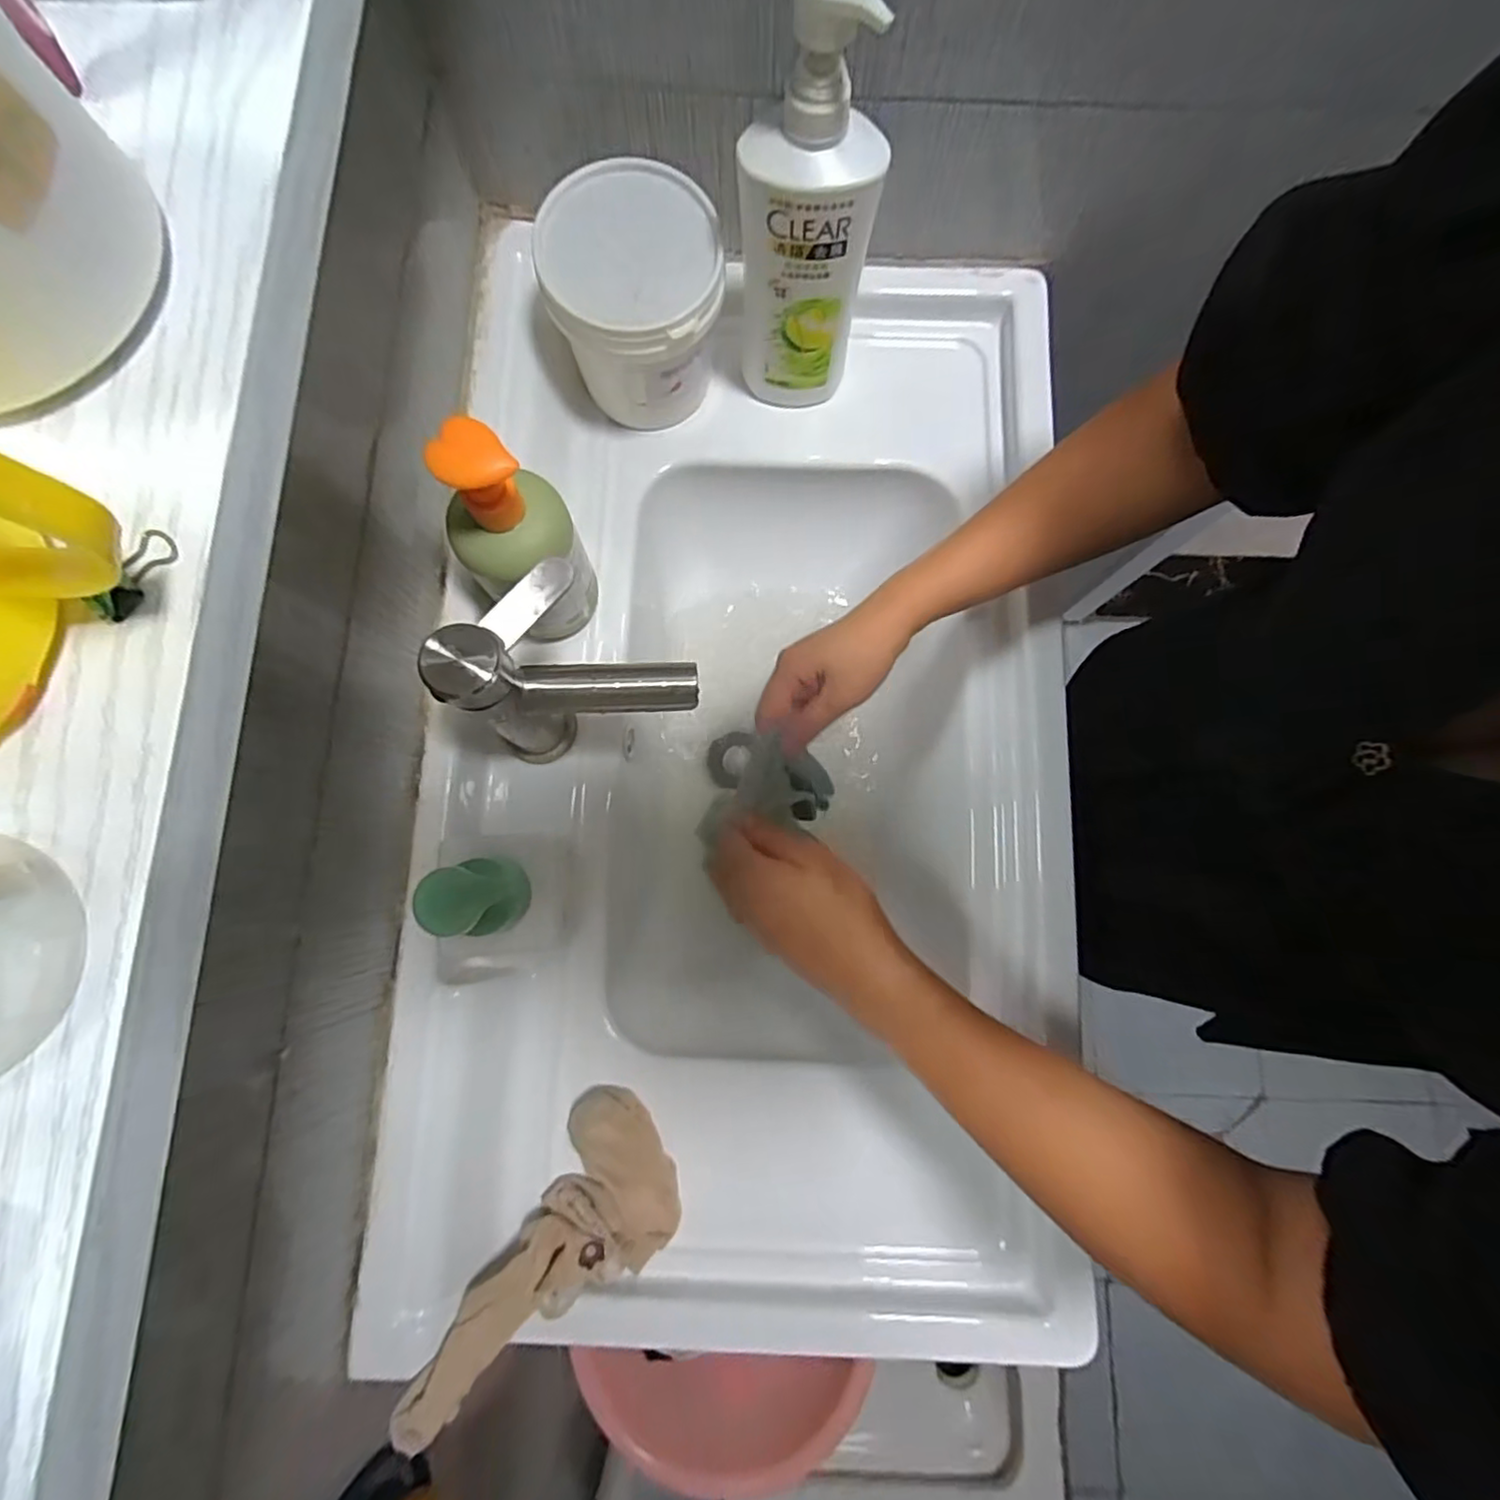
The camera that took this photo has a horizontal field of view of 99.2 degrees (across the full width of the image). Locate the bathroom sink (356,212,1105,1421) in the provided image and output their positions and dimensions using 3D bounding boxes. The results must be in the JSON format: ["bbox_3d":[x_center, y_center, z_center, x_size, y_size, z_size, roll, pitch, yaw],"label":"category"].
[{"bbox_3d":[0.001,0.000,0.529,0.458,0.183,0.791,1,80,0],"label":"bathroom sink"}]

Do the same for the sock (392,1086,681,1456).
[{"bbox_3d":[-0.128,0.324,0.402,0.100,0.036,0.200,42,67,7],"label":"sock"}]

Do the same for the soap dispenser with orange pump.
[{"bbox_3d":[-0.145,-0.135,0.389,0.073,0.151,0.058,-43,82,-7],"label":"soap dispenser with orange pump"}]

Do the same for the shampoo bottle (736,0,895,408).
[{"bbox_3d":[0.036,-0.334,0.417,0.084,0.243,0.048,-7,80,-1],"label":"shampoo bottle"}]

